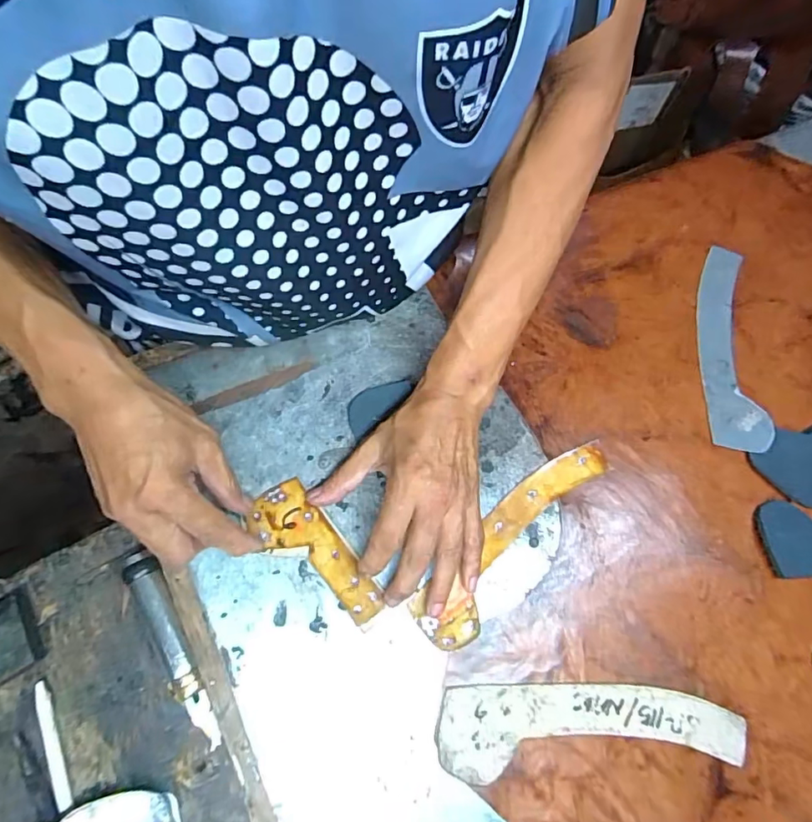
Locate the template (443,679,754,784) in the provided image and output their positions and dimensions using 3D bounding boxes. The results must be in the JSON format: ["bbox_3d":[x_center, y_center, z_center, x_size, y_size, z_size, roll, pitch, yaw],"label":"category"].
[{"bbox_3d":[0.126,0.215,0.343,0.207,0.004,0.054,-2,70,-3],"label":"template"}]

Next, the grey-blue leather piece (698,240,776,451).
[{"bbox_3d":[0.290,-0.061,0.445,0.050,0.004,0.196,6,67,4],"label":"grey-blue leather piece"}]

